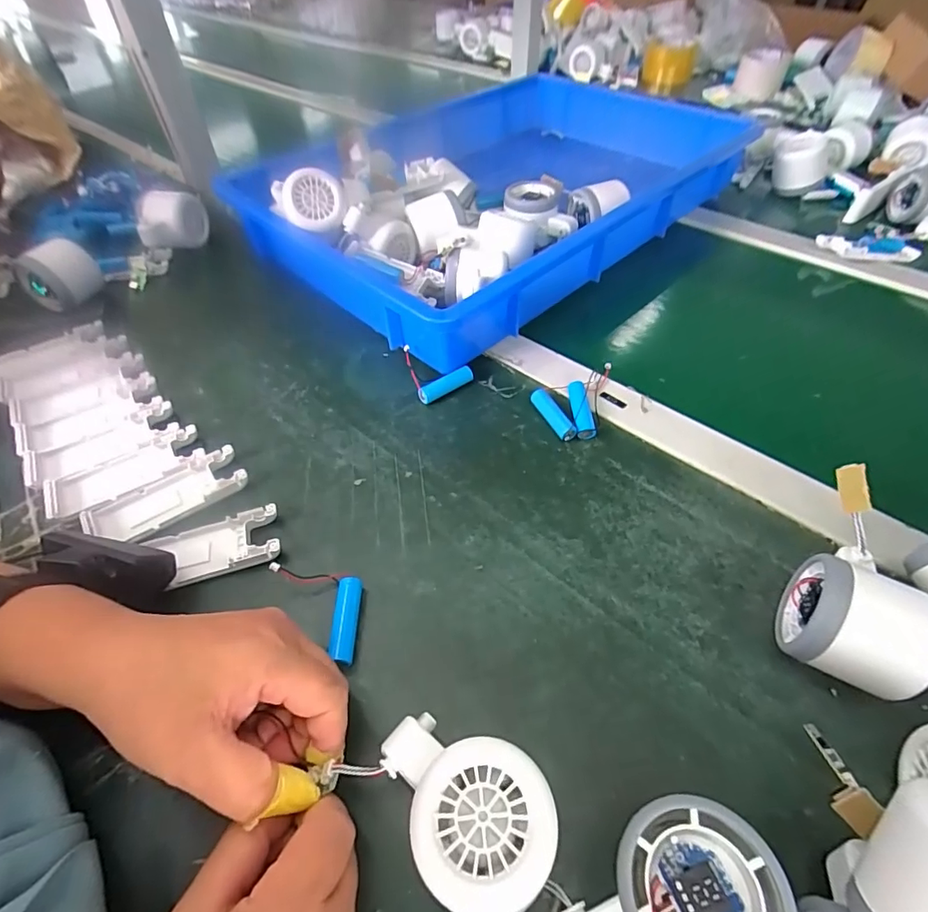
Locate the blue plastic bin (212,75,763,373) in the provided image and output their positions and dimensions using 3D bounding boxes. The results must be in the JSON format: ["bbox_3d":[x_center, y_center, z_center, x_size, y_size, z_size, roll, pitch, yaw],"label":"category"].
[{"bbox_3d":[0.043,-0.334,0.584,0.579,0.097,0.392,-39,59,-25],"label":"blue plastic bin"}]

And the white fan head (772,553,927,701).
[{"bbox_3d":[0.206,0.091,0.258,0.057,0.056,0.057,24,56,21],"label":"white fan head"}]

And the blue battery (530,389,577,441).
[{"bbox_3d":[0.070,-0.032,0.389,0.014,0.015,0.049,-21,53,-13],"label":"blue battery"}]

